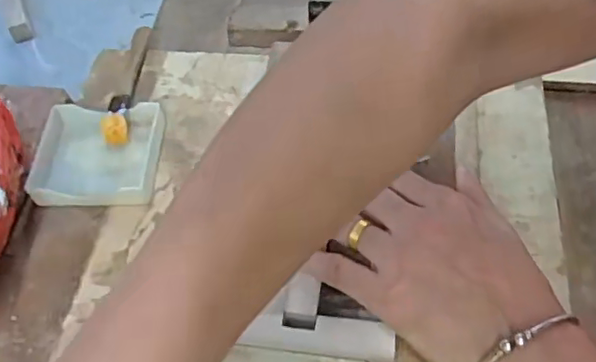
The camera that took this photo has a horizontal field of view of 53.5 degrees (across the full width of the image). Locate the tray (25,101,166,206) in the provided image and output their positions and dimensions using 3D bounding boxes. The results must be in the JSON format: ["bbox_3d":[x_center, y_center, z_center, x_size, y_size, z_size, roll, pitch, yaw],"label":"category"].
[{"bbox_3d":[-0.131,-0.016,0.387,0.081,0.018,0.073,0,56,4],"label":"tray"}]

